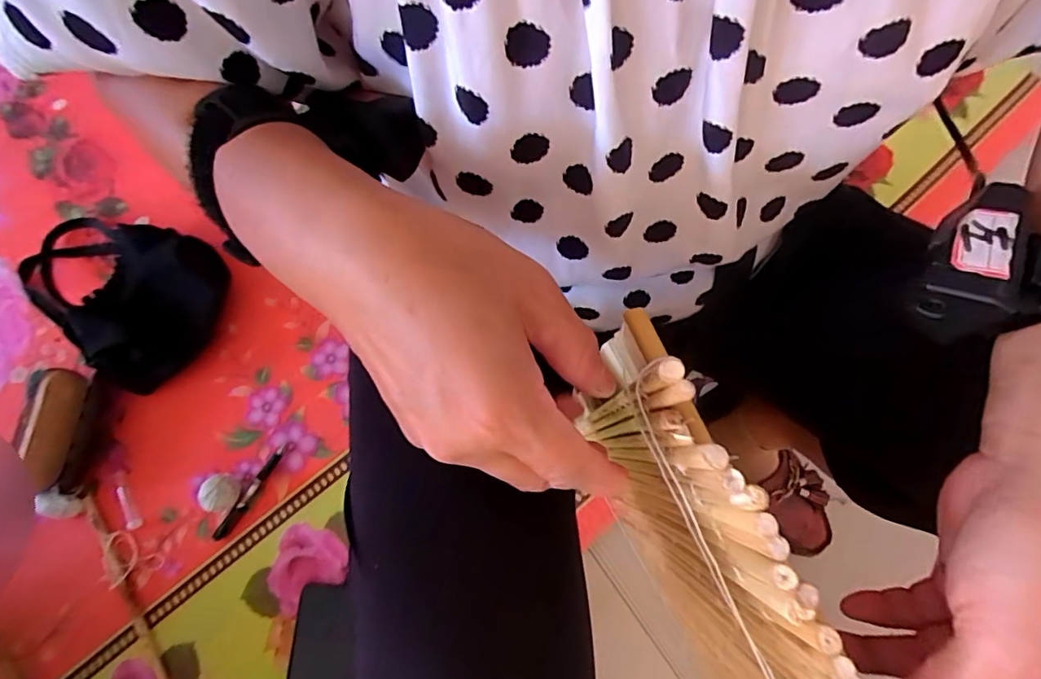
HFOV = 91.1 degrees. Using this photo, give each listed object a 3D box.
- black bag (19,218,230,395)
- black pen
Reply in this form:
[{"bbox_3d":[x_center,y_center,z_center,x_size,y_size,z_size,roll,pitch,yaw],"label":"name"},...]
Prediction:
[{"bbox_3d":[-0.531,-0.080,0.689,0.287,0.074,0.196,40,79,12],"label":"black bag"},{"bbox_3d":[-0.342,0.193,0.645,0.015,0.010,0.127,31,77,10],"label":"black pen"}]

